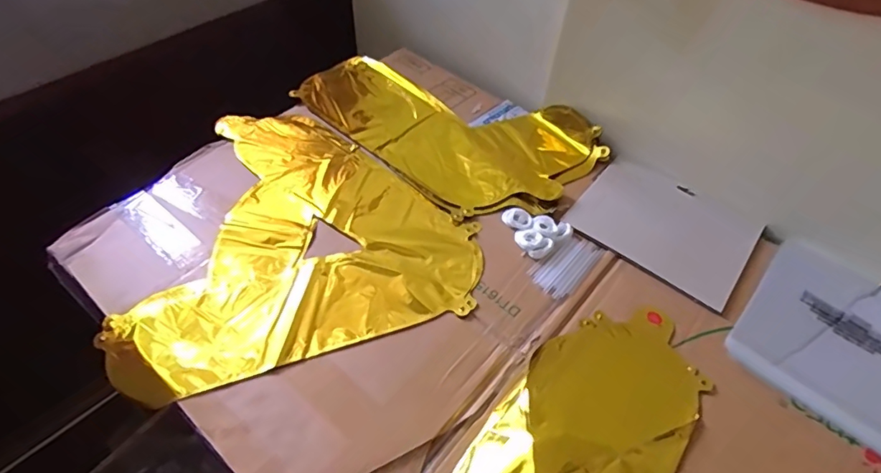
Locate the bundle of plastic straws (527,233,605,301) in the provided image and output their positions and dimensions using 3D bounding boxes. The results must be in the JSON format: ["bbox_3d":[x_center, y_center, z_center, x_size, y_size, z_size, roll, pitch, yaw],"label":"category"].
[{"bbox_3d":[0.142,0.031,0.554,0.092,0.005,0.048,-37,62,-27],"label":"bundle of plastic straws"}]

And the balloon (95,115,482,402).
[{"bbox_3d":[-0.166,-0.025,0.578,0.367,0.009,0.356,-9,53,-10],"label":"balloon"}]

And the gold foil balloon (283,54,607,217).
[{"bbox_3d":[0.005,-0.161,0.701,0.392,0.032,0.237,37,59,24],"label":"gold foil balloon"}]

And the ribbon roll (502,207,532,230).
[{"bbox_3d":[0.090,-0.022,0.588,0.035,0.009,0.026,37,59,24],"label":"ribbon roll"}]

